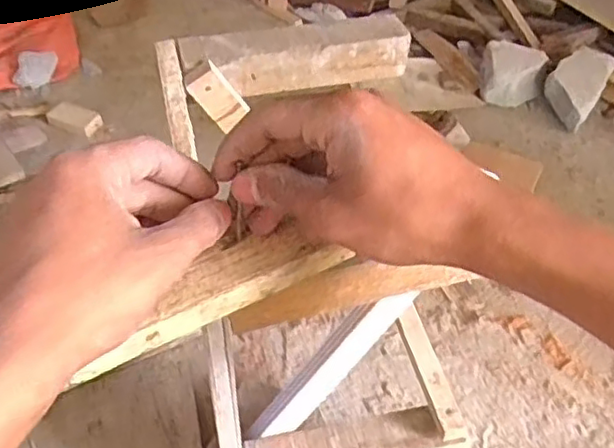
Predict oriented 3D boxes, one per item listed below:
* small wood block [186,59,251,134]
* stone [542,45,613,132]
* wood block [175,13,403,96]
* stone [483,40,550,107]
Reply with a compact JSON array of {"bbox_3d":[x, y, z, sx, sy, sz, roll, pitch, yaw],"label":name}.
[{"bbox_3d":[-0.072,-0.103,0.525,0.029,0.048,0.014,-39,24,7],"label":"small wood block"},{"bbox_3d":[0.433,-0.223,1.032,0.083,0.094,0.130,28,50,21],"label":"stone"},{"bbox_3d":[-0.009,-0.145,0.552,0.196,0.039,0.052,-9,47,-13],"label":"wood block"},{"bbox_3d":[0.338,-0.248,1.056,0.097,0.076,0.100,17,47,11],"label":"stone"}]

